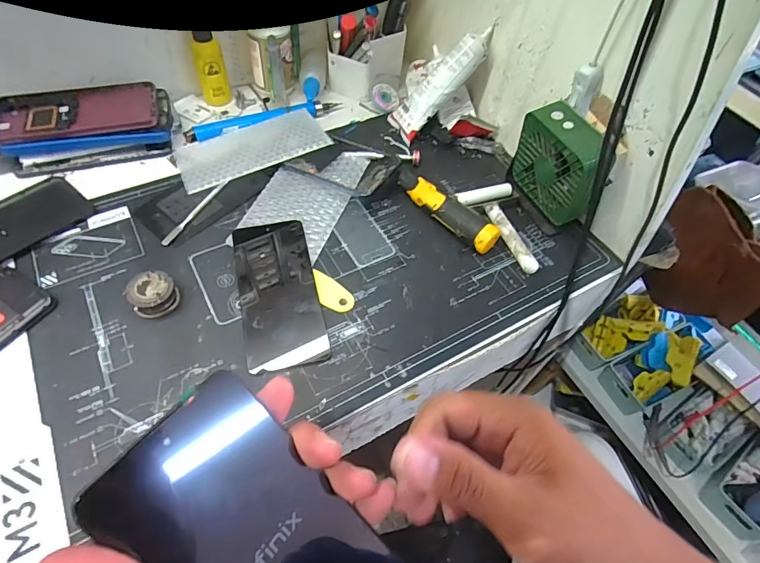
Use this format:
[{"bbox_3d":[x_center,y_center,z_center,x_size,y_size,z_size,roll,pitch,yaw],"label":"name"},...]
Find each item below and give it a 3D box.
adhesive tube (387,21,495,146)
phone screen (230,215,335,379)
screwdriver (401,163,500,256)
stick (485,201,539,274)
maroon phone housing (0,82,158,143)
[{"bbox_3d":[0.075,-0.243,0.541,0.029,0.153,0.046,13,42,-51],"label":"adhesive tube"},{"bbox_3d":[-0.098,0.007,0.421,0.072,0.010,0.160,-11,58,-12],"label":"phone screen"},{"bbox_3d":[0.073,-0.083,0.488,0.038,0.028,0.136,-36,66,-25],"label":"screwdriver"},{"bbox_3d":[0.142,-0.048,0.478,0.017,0.015,0.097,-15,59,-15],"label":"stick"},{"bbox_3d":[-0.341,-0.194,0.497,0.164,0.011,0.087,-11,58,-12],"label":"maroon phone housing"}]

